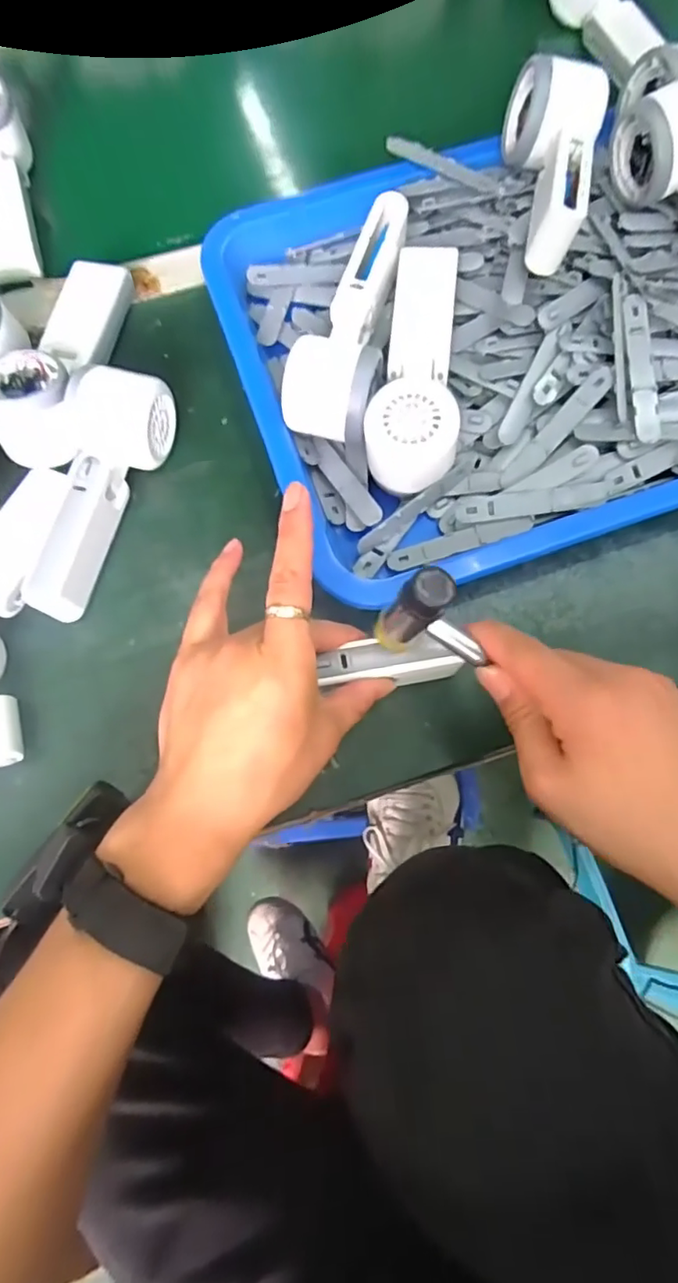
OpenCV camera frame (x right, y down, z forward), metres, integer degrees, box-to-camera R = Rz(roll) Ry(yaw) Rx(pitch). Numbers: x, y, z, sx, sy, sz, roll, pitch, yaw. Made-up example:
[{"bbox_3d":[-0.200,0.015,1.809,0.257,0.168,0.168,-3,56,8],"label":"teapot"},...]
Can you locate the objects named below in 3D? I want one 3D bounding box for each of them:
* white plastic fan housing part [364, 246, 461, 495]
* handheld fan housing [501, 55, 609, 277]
[{"bbox_3d":[0.057,-0.177,0.375,0.058,0.044,0.165,10,73,4],"label":"white plastic fan housing part"},{"bbox_3d":[0.136,-0.316,0.389,0.063,0.058,0.151,13,73,5],"label":"handheld fan housing"}]

